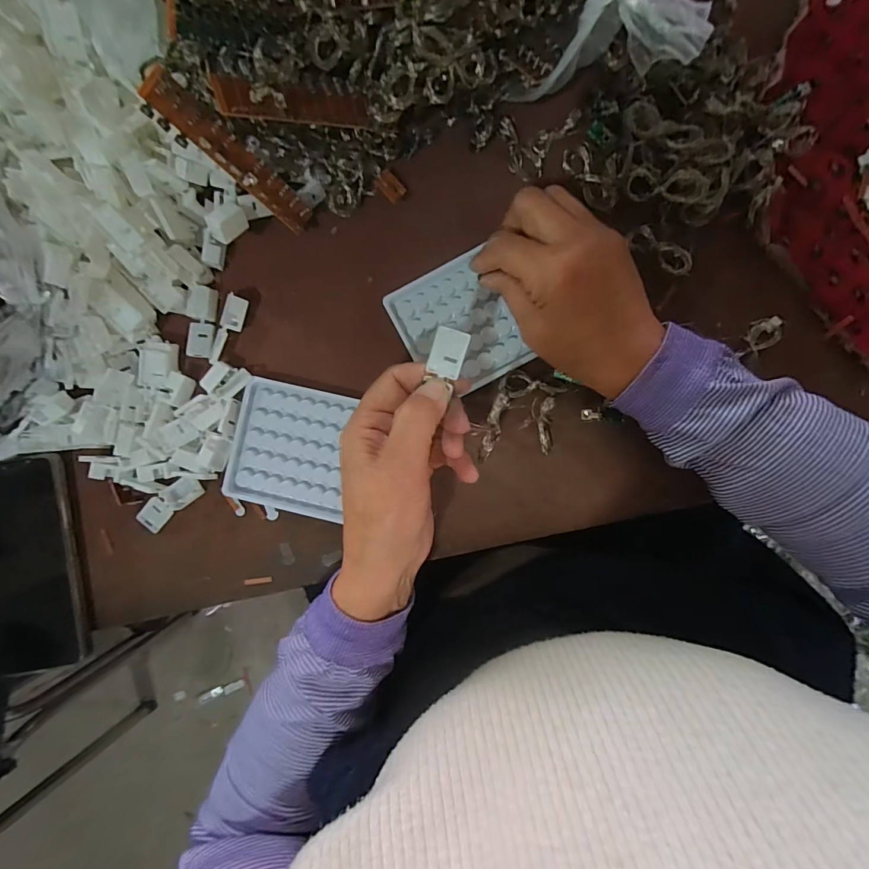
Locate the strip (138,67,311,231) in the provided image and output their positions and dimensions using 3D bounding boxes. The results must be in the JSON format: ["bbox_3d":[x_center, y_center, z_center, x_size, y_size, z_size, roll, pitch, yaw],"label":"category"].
[{"bbox_3d":[-0.135,-0.187,0.286,0.114,0.020,0.022,35,93,-40],"label":"strip"}]

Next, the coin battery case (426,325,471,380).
[{"bbox_3d":[0.008,-0.047,0.240,0.020,0.004,0.027,19,108,2],"label":"coin battery case"}]

